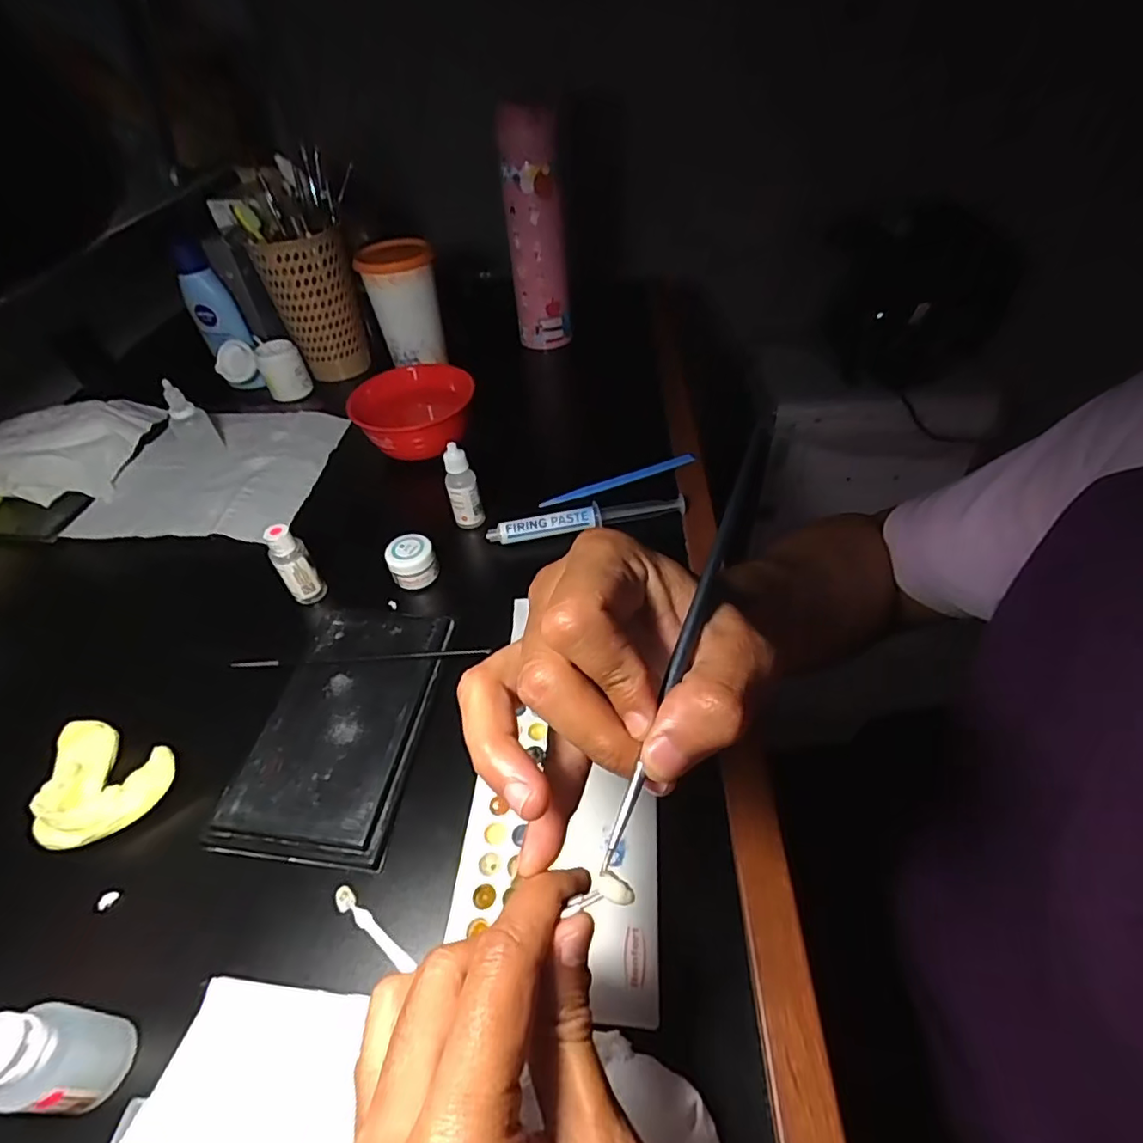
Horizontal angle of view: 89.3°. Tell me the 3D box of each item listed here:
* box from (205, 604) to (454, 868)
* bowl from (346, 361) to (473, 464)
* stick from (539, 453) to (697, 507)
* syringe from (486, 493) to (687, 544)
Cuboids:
[{"bbox_3d":[-0.131,0.083,0.334,0.088,0.011,0.150,3,47,8],"label":"box"},{"bbox_3d":[-0.139,-0.143,0.526,0.105,0.045,0.108,-10,45,-5],"label":"bowl"},{"bbox_3d":[0.041,-0.077,0.488,0.138,0.012,0.009,-15,47,-9],"label":"stick"},{"bbox_3d":[0.012,-0.041,0.440,0.150,0.016,0.013,-10,45,-6],"label":"syringe"}]

